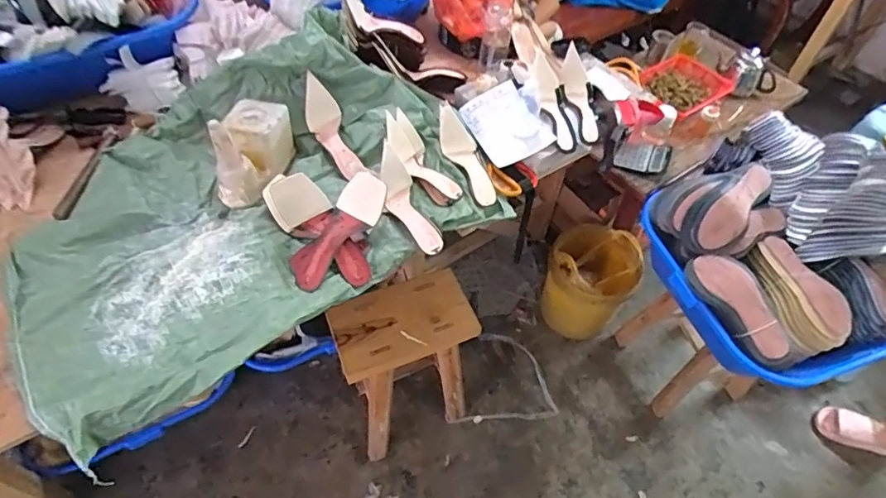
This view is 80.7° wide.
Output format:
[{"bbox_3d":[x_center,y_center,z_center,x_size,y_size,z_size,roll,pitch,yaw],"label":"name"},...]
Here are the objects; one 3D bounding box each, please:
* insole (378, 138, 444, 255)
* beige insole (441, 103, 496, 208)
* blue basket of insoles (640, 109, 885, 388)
[{"bbox_3d":[-0.074,-0.099,1.017,0.075,0.061,0.238,-22,76,-20],"label":"insole"},{"bbox_3d":[0.044,-0.204,1.150,0.072,0.028,0.243,-25,85,-22],"label":"beige insole"},{"bbox_3d":[0.770,-0.034,1.142,0.551,0.250,0.556,-14,55,-15],"label":"blue basket of insoles"}]

